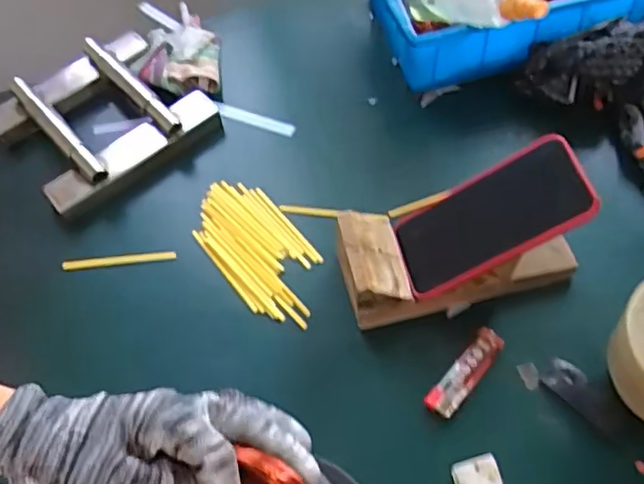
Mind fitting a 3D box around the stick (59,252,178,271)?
[{"bbox_3d":[-0.197,0.018,0.595,0.109,0.009,0.009,-6,58,0],"label":"stick"}]

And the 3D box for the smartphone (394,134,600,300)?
[{"bbox_3d":[0.140,-0.019,0.517,0.165,0.013,0.081,-30,53,26],"label":"smartphone"}]

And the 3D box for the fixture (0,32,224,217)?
[{"bbox_3d":[-0.239,-0.137,0.664,0.194,0.050,0.177,-39,63,-19],"label":"fixture"}]

